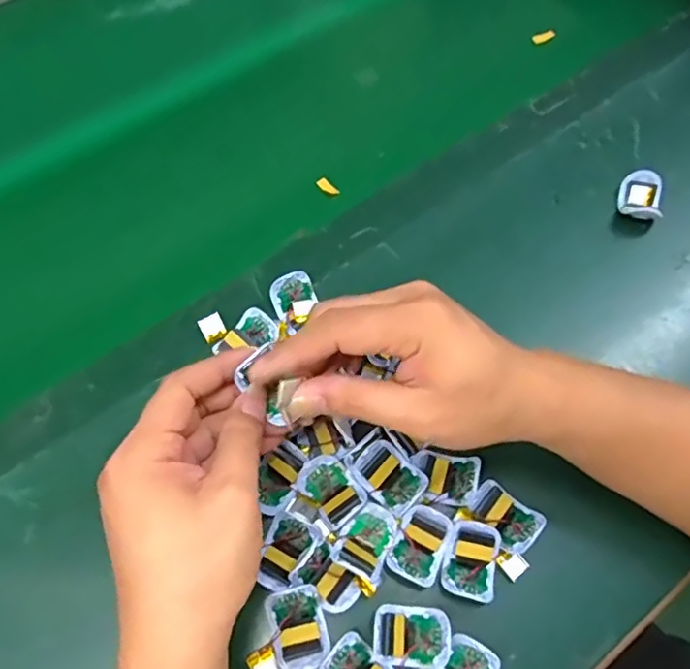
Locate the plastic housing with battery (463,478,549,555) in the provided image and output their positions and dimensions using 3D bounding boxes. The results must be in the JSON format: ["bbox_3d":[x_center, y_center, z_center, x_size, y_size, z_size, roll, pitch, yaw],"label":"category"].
[{"bbox_3d":[0.096,0.108,0.358,0.041,0.015,0.029,41,70,16],"label":"plastic housing with battery"}]

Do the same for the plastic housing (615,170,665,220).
[{"bbox_3d":[0.234,-0.109,0.470,0.032,0.020,0.038,21,66,8],"label":"plastic housing"}]

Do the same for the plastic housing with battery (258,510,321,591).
[{"bbox_3d":[-0.035,0.124,0.342,0.028,0.013,0.041,31,68,12],"label":"plastic housing with battery"}]

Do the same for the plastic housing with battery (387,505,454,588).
[{"bbox_3d":[0.044,0.123,0.350,0.029,0.008,0.042,24,66,9],"label":"plastic housing with battery"}]

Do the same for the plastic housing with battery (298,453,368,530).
[{"bbox_3d":[-0.008,0.093,0.359,0.029,0.011,0.041,-38,72,-17],"label":"plastic housing with battery"}]

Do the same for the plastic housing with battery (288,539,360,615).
[{"bbox_3d":[-0.010,0.139,0.337,0.036,0.013,0.026,42,70,16],"label":"plastic housing with battery"}]

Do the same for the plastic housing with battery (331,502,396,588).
[{"bbox_3d":[0.014,0.120,0.346,0.030,0.013,0.040,28,67,11],"label":"plastic housing with battery"}]

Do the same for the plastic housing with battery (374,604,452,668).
[{"bbox_3d":[0.037,0.166,0.328,0.041,0.008,0.032,2,65,-1],"label":"plastic housing with battery"}]

